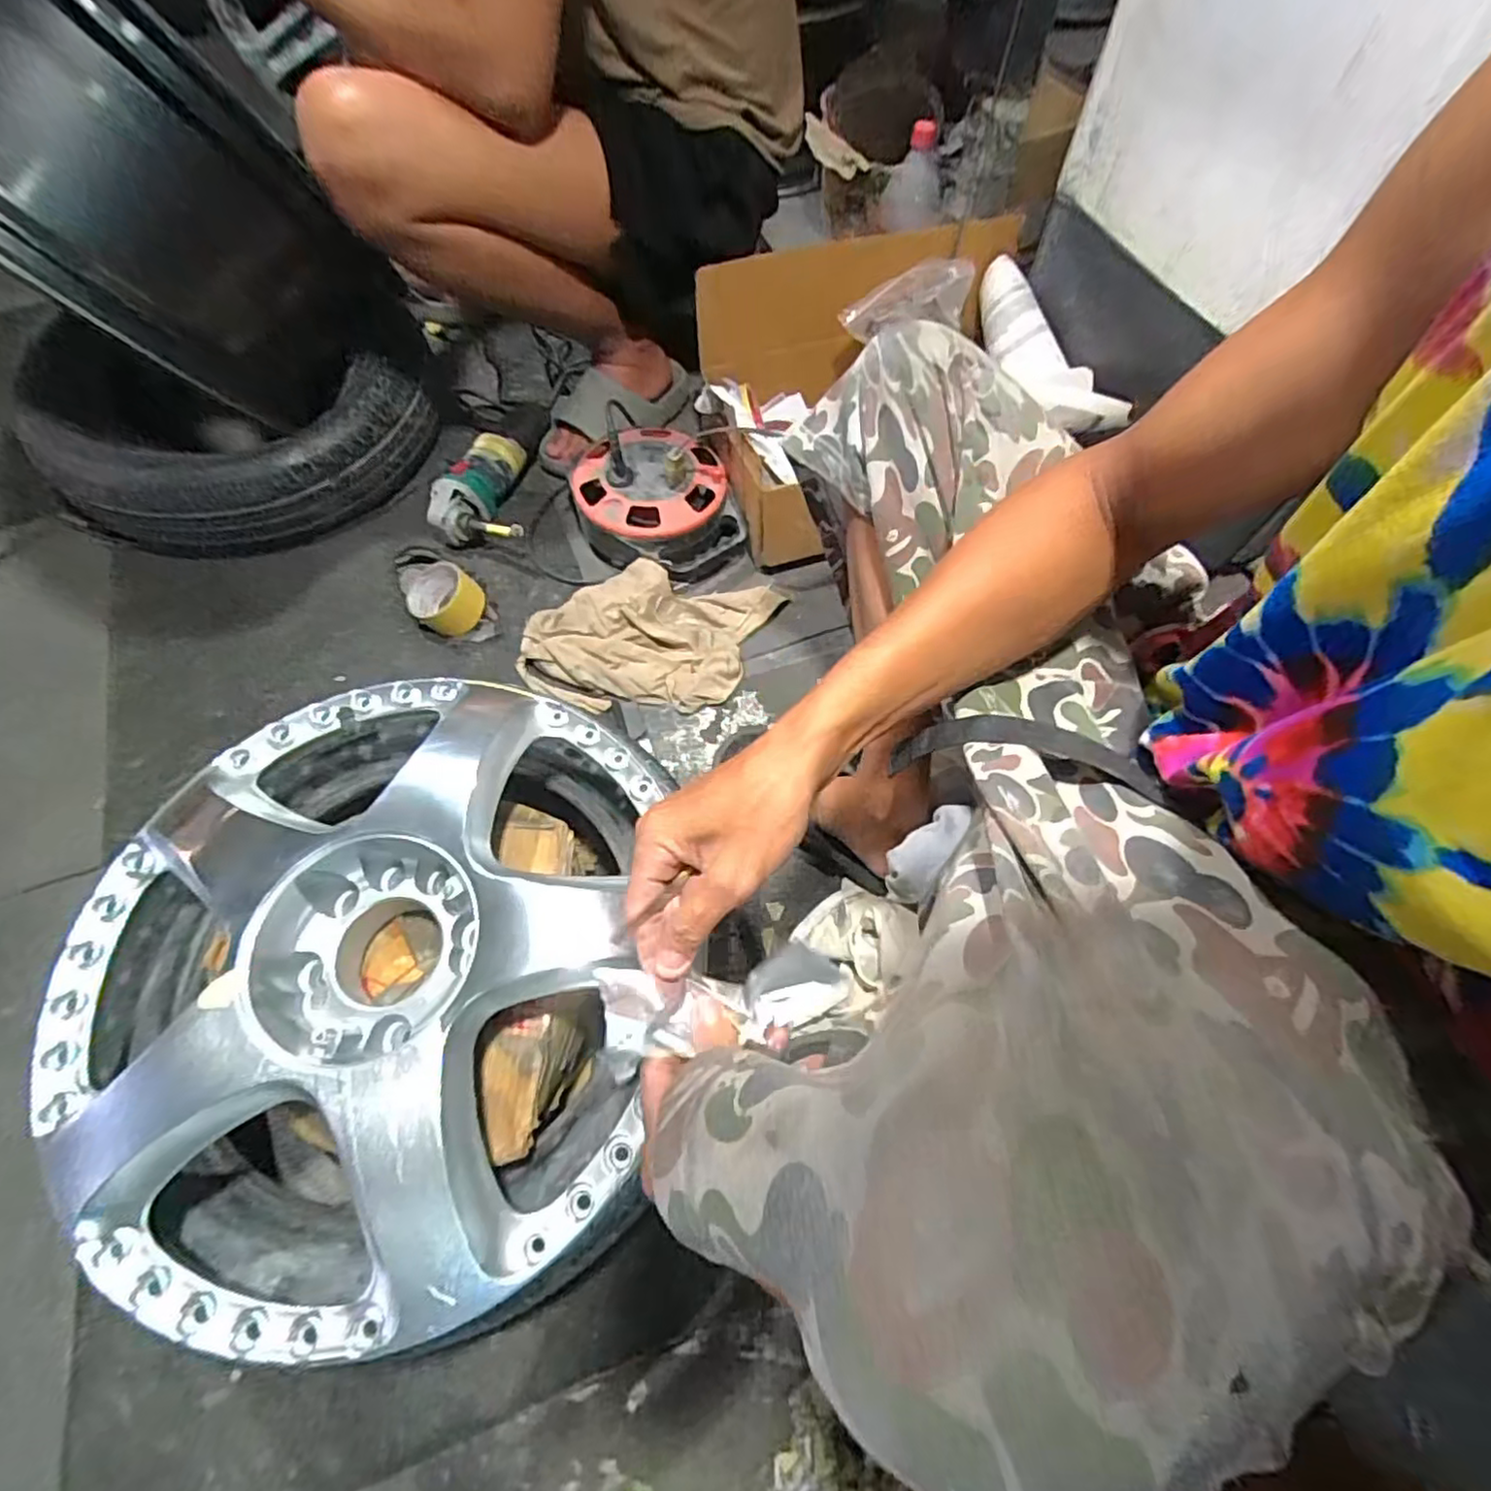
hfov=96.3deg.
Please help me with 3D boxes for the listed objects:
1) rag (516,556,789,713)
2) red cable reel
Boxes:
[{"bbox_3d":[-0.119,-0.142,0.850,0.330,0.060,0.192,-2,62,-1],"label":"rag"},{"bbox_3d":[-0.122,-0.335,0.910,0.205,0.118,0.240,-20,64,-10],"label":"red cable reel"}]

